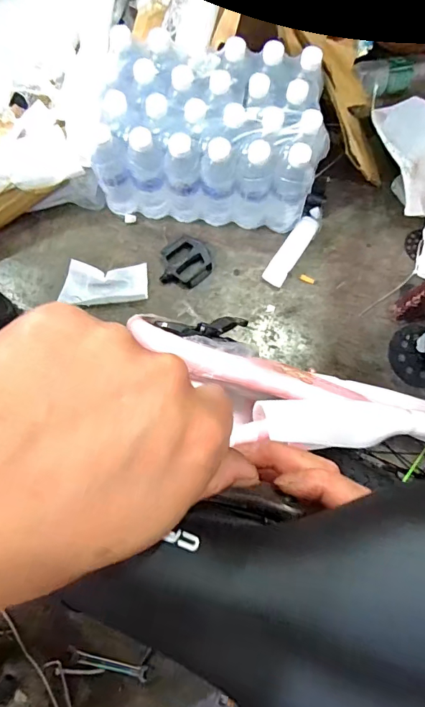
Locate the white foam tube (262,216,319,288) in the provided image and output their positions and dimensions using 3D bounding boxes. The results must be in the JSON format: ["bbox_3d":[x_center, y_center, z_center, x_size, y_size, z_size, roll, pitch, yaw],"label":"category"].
[{"bbox_3d":[0.154,-0.201,0.861,0.043,0.018,0.152,33,80,5],"label":"white foam tube"}]

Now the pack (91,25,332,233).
[{"bbox_3d":[-0.002,-0.391,0.796,0.375,0.213,0.242,7,79,0],"label":"pack"}]

